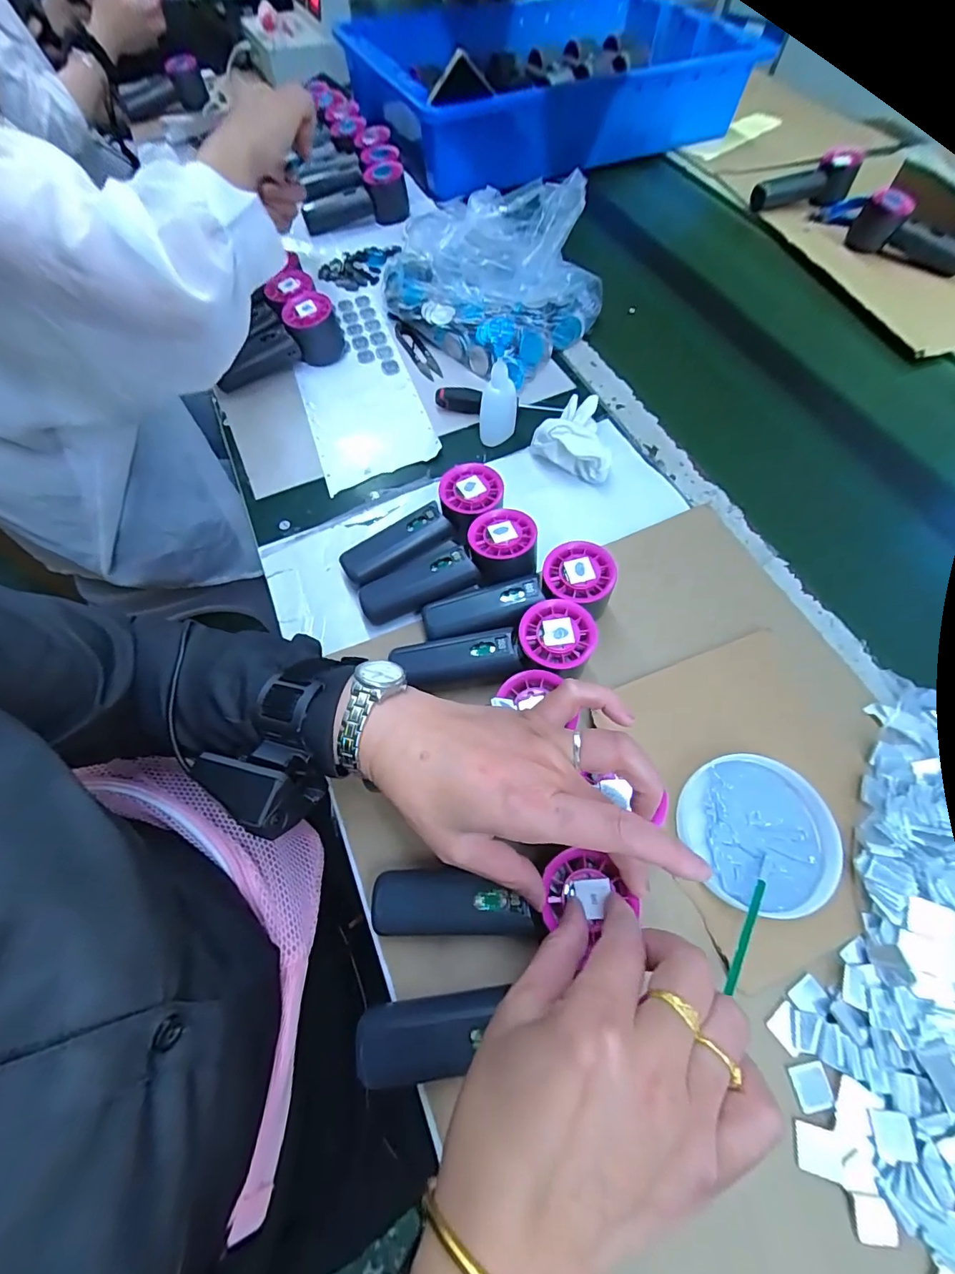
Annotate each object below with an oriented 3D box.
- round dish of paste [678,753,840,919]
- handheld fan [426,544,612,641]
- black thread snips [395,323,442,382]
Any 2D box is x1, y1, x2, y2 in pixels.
[{"bbox_3d":[0.194,0.133,0.329,0.091,0.022,0.097,0,63,-1],"label":"round dish of paste"},{"bbox_3d":[0.035,-0.026,0.388,0.154,0.046,0.057,-16,64,-9],"label":"handheld fan"},{"bbox_3d":[-0.072,-0.347,0.578,0.024,0.008,0.107,-23,65,-12],"label":"black thread snips"}]

